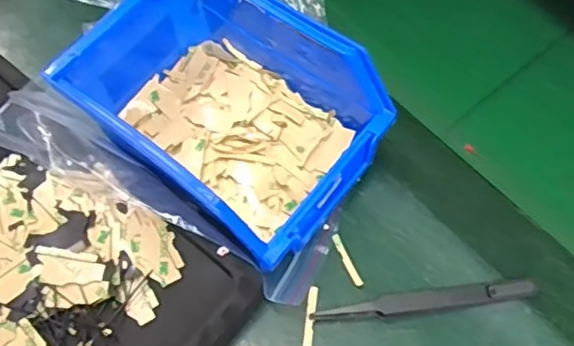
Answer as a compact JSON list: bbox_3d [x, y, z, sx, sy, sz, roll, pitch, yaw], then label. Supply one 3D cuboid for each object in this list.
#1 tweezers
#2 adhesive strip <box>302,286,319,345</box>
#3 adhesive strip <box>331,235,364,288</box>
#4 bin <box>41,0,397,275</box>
[{"bbox_3d":[0.070,0.064,0.302,0.113,0.011,0.010,-7,63,-5],"label":"tweezers"},{"bbox_3d":[0.012,0.073,0.305,0.005,0.004,0.031,11,67,-7],"label":"adhesive strip"},{"bbox_3d":[0.032,0.045,0.316,0.005,0.004,0.031,-20,63,-13],"label":"adhesive strip"},{"bbox_3d":[-0.027,-0.032,0.320,0.143,0.077,0.120,39,69,17],"label":"bin"}]

